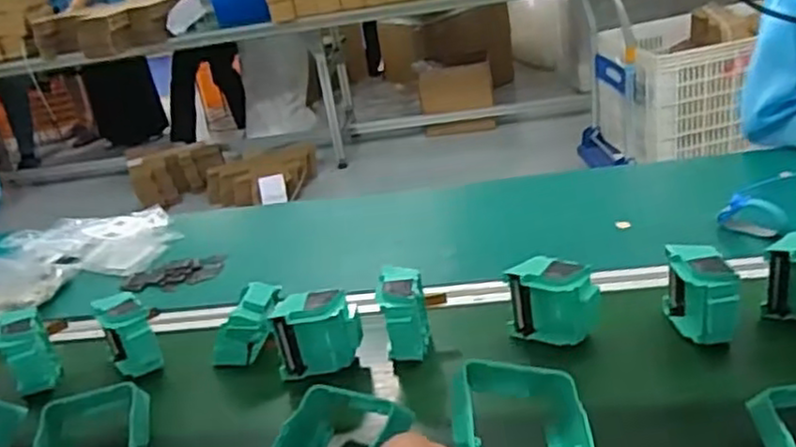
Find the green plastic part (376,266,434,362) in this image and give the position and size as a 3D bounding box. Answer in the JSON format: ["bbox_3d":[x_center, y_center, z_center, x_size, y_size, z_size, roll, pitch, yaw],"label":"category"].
[{"bbox_3d":[0.007,0.093,0.678,0.046,0.078,0.078,-7,26,1],"label":"green plastic part"}]

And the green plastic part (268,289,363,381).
[{"bbox_3d":[-0.076,0.105,0.678,0.083,0.075,0.040,-7,26,0],"label":"green plastic part"}]

